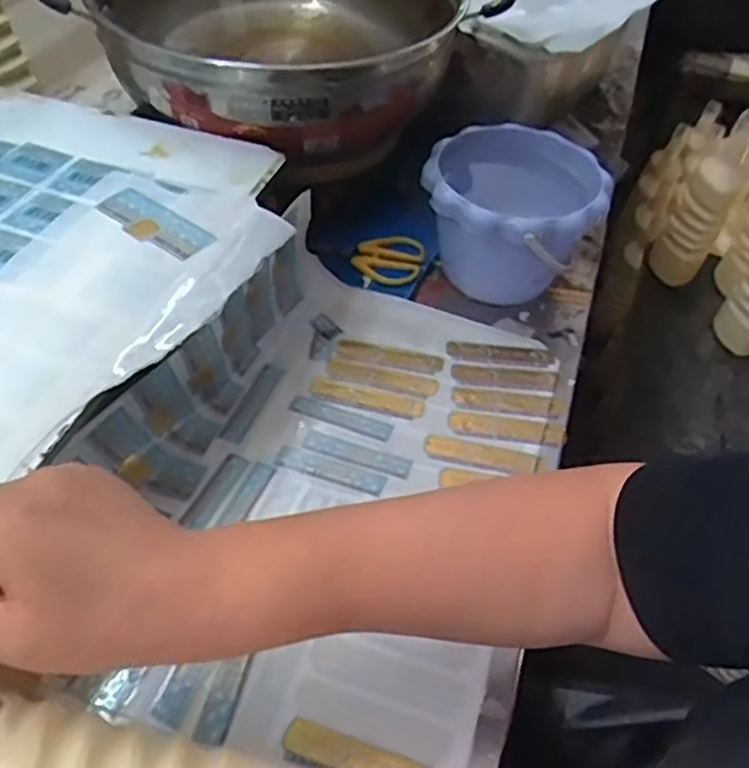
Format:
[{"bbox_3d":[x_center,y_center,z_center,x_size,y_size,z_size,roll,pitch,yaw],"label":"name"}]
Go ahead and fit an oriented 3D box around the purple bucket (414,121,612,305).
[{"bbox_3d":[0.117,-0.141,0.639,0.147,0.119,0.134,4,49,-5],"label":"purple bucket"}]

